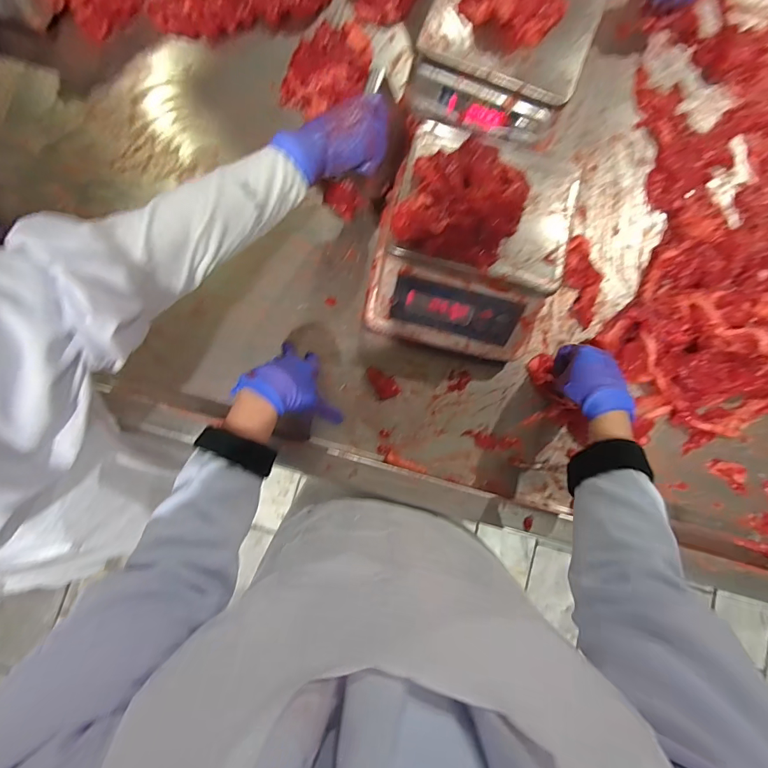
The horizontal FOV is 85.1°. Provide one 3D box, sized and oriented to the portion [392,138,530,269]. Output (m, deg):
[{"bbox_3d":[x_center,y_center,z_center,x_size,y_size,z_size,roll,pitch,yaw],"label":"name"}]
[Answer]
[{"bbox_3d":[0.089,-0.207,0.462,0.128,0.045,0.131,22,84,2],"label":"portion"}]

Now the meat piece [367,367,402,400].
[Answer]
[{"bbox_3d":[-0.001,-0.003,0.603,0.034,0.010,0.053,-27,84,-3],"label":"meat piece"}]

